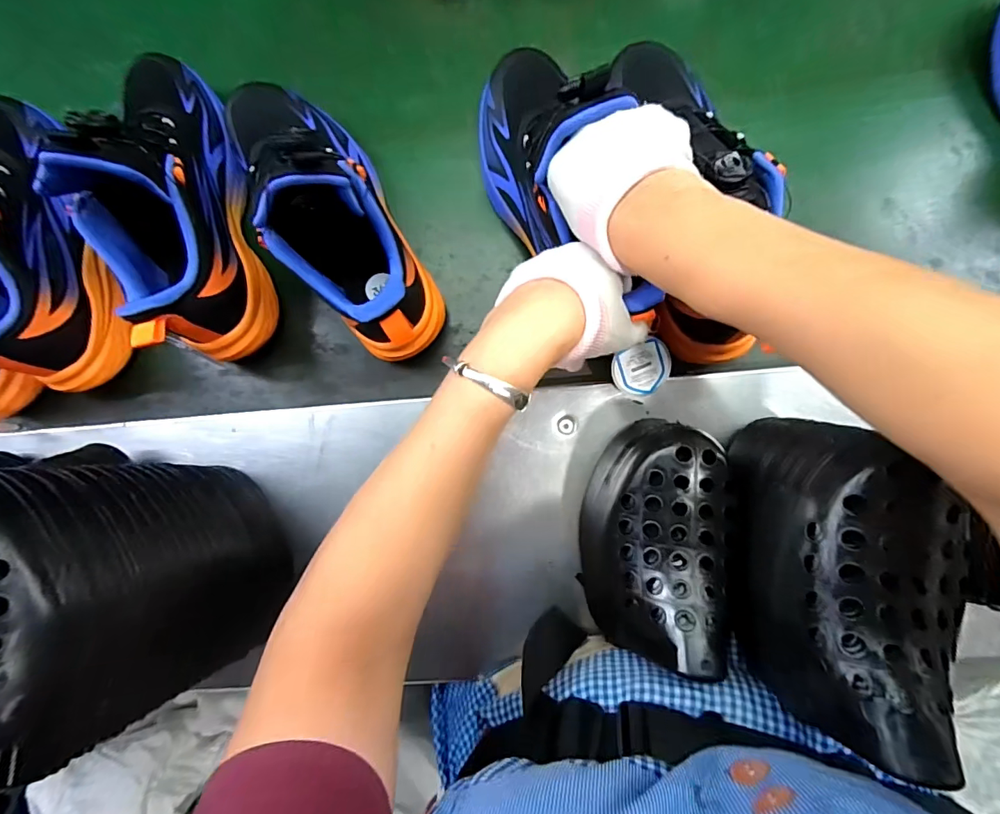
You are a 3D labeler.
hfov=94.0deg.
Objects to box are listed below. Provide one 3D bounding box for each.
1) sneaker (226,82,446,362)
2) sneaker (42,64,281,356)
[{"bbox_3d":[-0.133,-0.158,0.358,0.086,0.148,0.252,-29,87,0],"label":"sneaker"},{"bbox_3d":[-0.262,-0.165,0.361,0.088,0.145,0.255,-16,87,1],"label":"sneaker"}]

